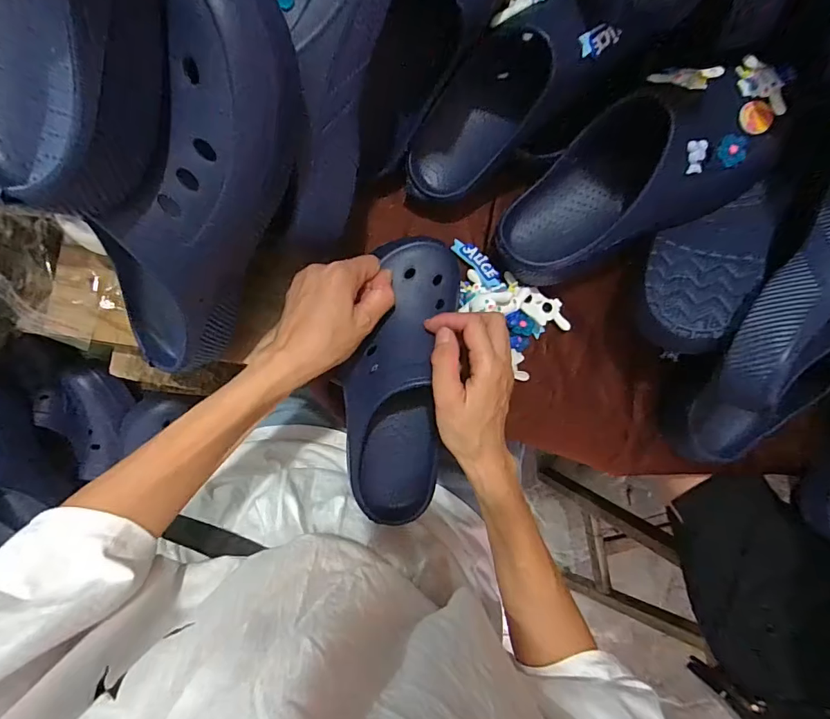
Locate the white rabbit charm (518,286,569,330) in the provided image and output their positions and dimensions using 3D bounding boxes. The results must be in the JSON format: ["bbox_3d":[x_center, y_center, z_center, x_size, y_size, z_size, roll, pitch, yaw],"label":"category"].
[{"bbox_3d":[0.132,-0.051,0.456,0.067,0.011,0.033,22,87,-23],"label":"white rabbit charm"}]

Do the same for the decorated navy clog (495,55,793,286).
[{"bbox_3d":[0.195,-0.162,0.396,0.260,0.081,0.119,-30,96,18],"label":"decorated navy clog"}]

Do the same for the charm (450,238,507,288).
[{"bbox_3d":[0.064,-0.096,0.450,0.021,0.006,0.067,-37,74,-16],"label":"charm"}]

